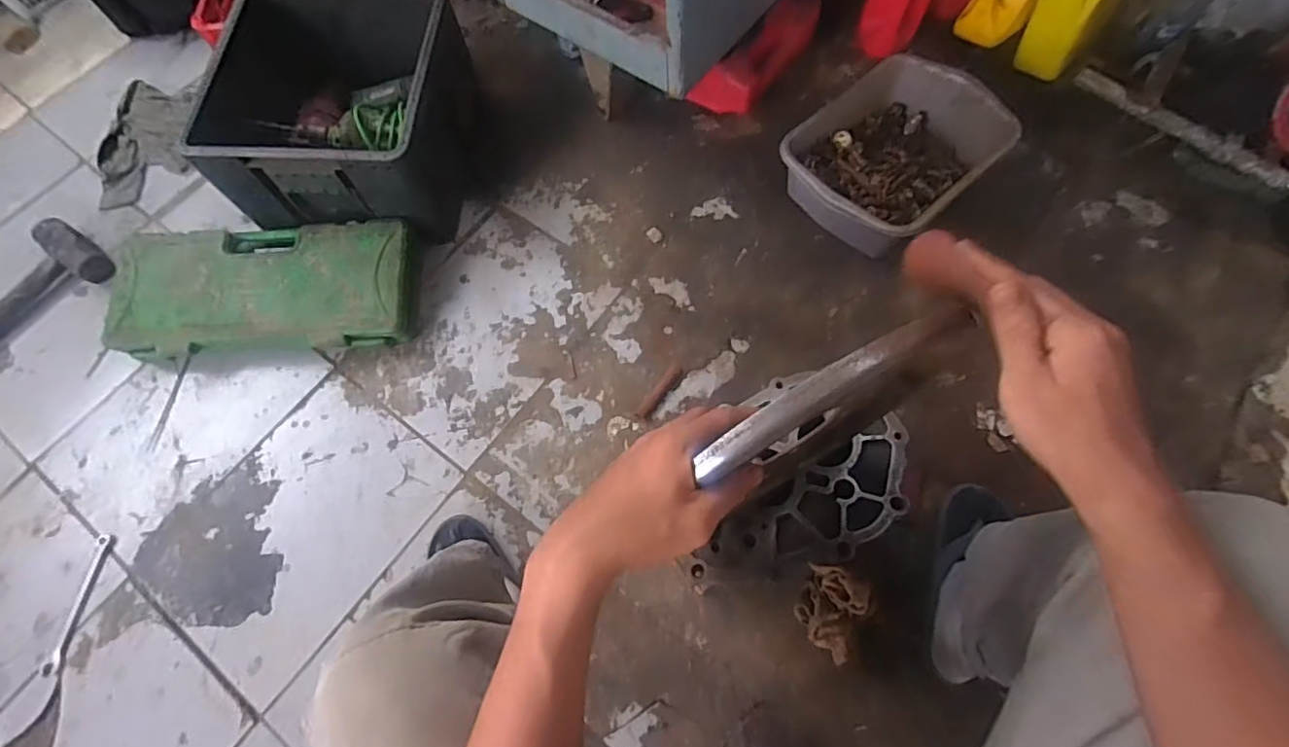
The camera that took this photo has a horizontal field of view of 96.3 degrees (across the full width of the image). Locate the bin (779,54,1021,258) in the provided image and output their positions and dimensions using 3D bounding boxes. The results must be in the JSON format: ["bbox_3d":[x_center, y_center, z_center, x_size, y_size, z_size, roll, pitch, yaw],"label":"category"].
[{"bbox_3d":[0.417,-0.364,0.999,0.350,0.124,0.269,-41,73,-12],"label":"bin"}]

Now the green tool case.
[{"bbox_3d":[-0.634,-0.136,0.981,0.488,0.091,0.206,-4,67,1],"label":"green tool case"}]

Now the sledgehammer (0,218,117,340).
[{"bbox_3d":[-1.098,-0.122,1.001,0.327,0.054,0.148,-43,73,-13],"label":"sledgehammer"}]

